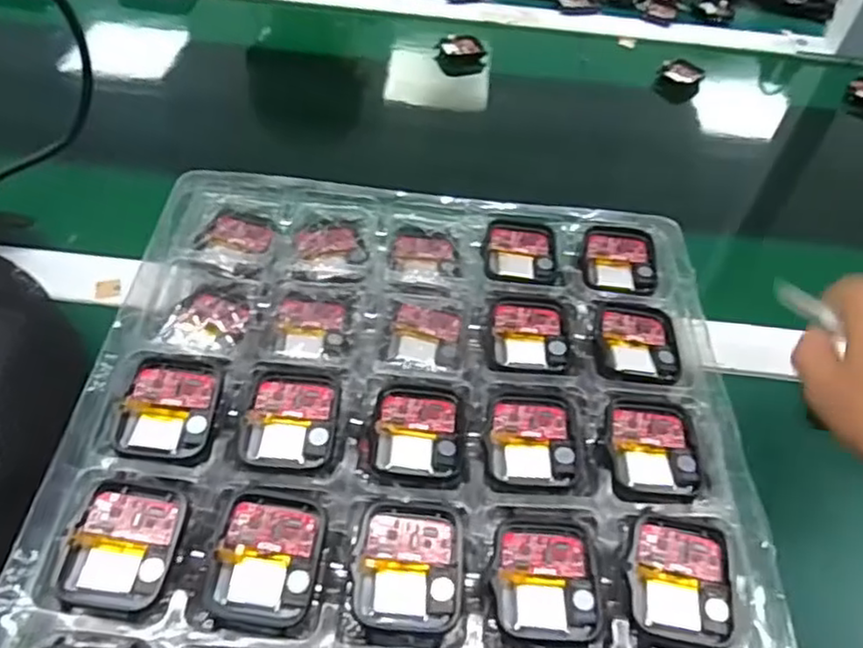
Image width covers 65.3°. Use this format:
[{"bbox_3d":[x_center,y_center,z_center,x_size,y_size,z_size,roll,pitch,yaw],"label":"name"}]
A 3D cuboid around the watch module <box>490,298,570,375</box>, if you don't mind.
[{"bbox_3d":[0.045,0.006,0.314,0.035,0.009,0.040,4,49,-2],"label":"watch module"}]

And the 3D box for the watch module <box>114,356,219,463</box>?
[{"bbox_3d":[-0.104,0.034,0.270,0.035,0.009,0.041,4,49,-2],"label":"watch module"}]

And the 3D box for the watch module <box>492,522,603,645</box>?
[{"bbox_3d":[0.041,0.092,0.242,0.036,0.006,0.040,2,49,-3],"label":"watch module"}]

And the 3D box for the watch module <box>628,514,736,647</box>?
[{"bbox_3d":[0.089,0.091,0.241,0.035,0.007,0.040,12,49,5],"label":"watch module"}]

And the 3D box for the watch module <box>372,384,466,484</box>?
[{"bbox_3d":[-0.005,0.043,0.276,0.036,0.004,0.041,7,49,1],"label":"watch module"}]

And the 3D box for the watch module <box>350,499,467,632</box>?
[{"bbox_3d":[-0.008,0.085,0.236,0.037,0.010,0.041,4,49,-2],"label":"watch module"}]

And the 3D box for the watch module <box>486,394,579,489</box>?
[{"bbox_3d":[0.041,0.047,0.276,0.036,0.005,0.039,8,49,1],"label":"watch module"}]

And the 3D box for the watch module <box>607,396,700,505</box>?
[{"bbox_3d":[0.091,0.051,0.277,0.037,0.005,0.046,6,49,0],"label":"watch module"}]

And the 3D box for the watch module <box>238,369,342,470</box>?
[{"bbox_3d":[-0.056,0.037,0.272,0.037,0.006,0.041,5,49,-1],"label":"watch module"}]

